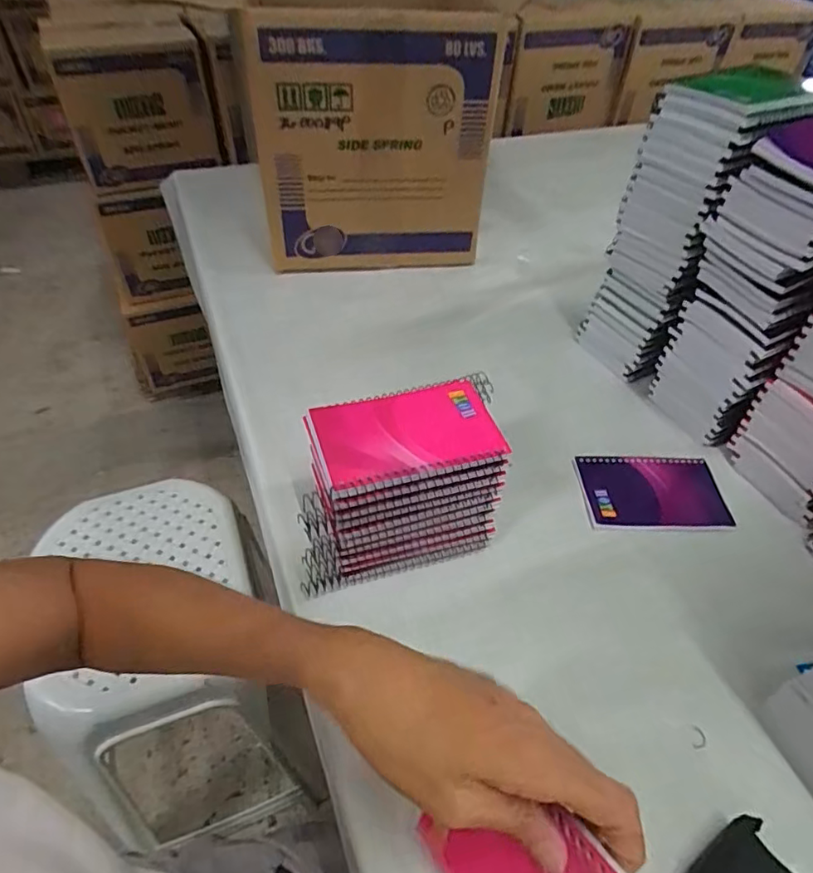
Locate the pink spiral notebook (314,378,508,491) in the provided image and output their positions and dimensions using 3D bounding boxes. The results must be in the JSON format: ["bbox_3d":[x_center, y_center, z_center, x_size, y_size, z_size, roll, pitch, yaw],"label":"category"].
[{"bbox_3d":[0.001,-0.006,0.406,0.130,0.016,0.078,-12,47,-14],"label":"pink spiral notebook"}]

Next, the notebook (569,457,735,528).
[{"bbox_3d":[0.229,0.052,0.524,0.138,0.013,0.080,-1,46,-4],"label":"notebook"}]

